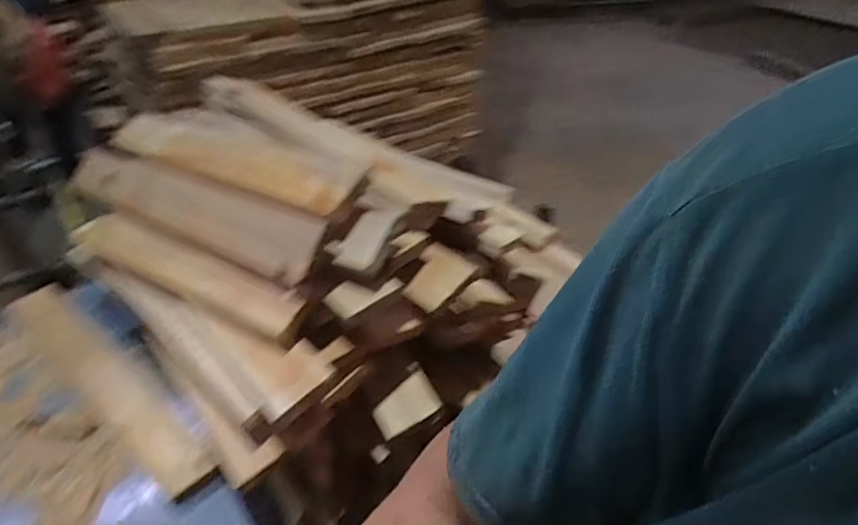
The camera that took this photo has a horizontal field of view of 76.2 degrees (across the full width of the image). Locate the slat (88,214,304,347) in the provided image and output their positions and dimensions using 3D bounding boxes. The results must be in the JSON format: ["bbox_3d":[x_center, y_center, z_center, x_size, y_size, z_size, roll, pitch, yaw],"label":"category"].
[{"bbox_3d":[-0.300,0.007,0.667,0.386,0.022,0.061,17,81,32],"label":"slat"}]

